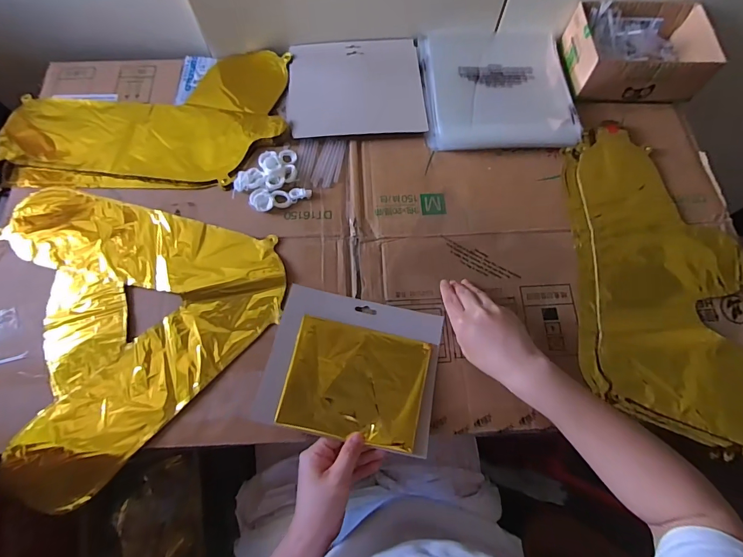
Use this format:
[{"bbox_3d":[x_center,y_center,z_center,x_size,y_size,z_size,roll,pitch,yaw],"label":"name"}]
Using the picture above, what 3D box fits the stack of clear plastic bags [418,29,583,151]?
[{"bbox_3d":[0.191,-0.293,0.593,0.224,0.017,0.215,-3,71,-1],"label":"stack of clear plastic bags"}]

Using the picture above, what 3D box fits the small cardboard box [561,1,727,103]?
[{"bbox_3d":[0.403,-0.348,0.593,0.190,0.053,0.145,1,71,0],"label":"small cardboard box"}]

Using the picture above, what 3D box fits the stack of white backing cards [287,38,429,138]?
[{"bbox_3d":[-0.024,-0.291,0.594,0.197,0.010,0.169,-4,71,-2],"label":"stack of white backing cards"}]

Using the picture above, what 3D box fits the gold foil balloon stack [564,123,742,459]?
[{"bbox_3d":[0.381,-0.010,0.500,0.230,0.017,0.406,4,71,1],"label":"gold foil balloon stack"}]

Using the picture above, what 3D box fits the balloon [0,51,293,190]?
[{"bbox_3d":[-0.328,-0.229,0.572,0.399,0.021,0.225,-4,71,-2],"label":"balloon"}]

